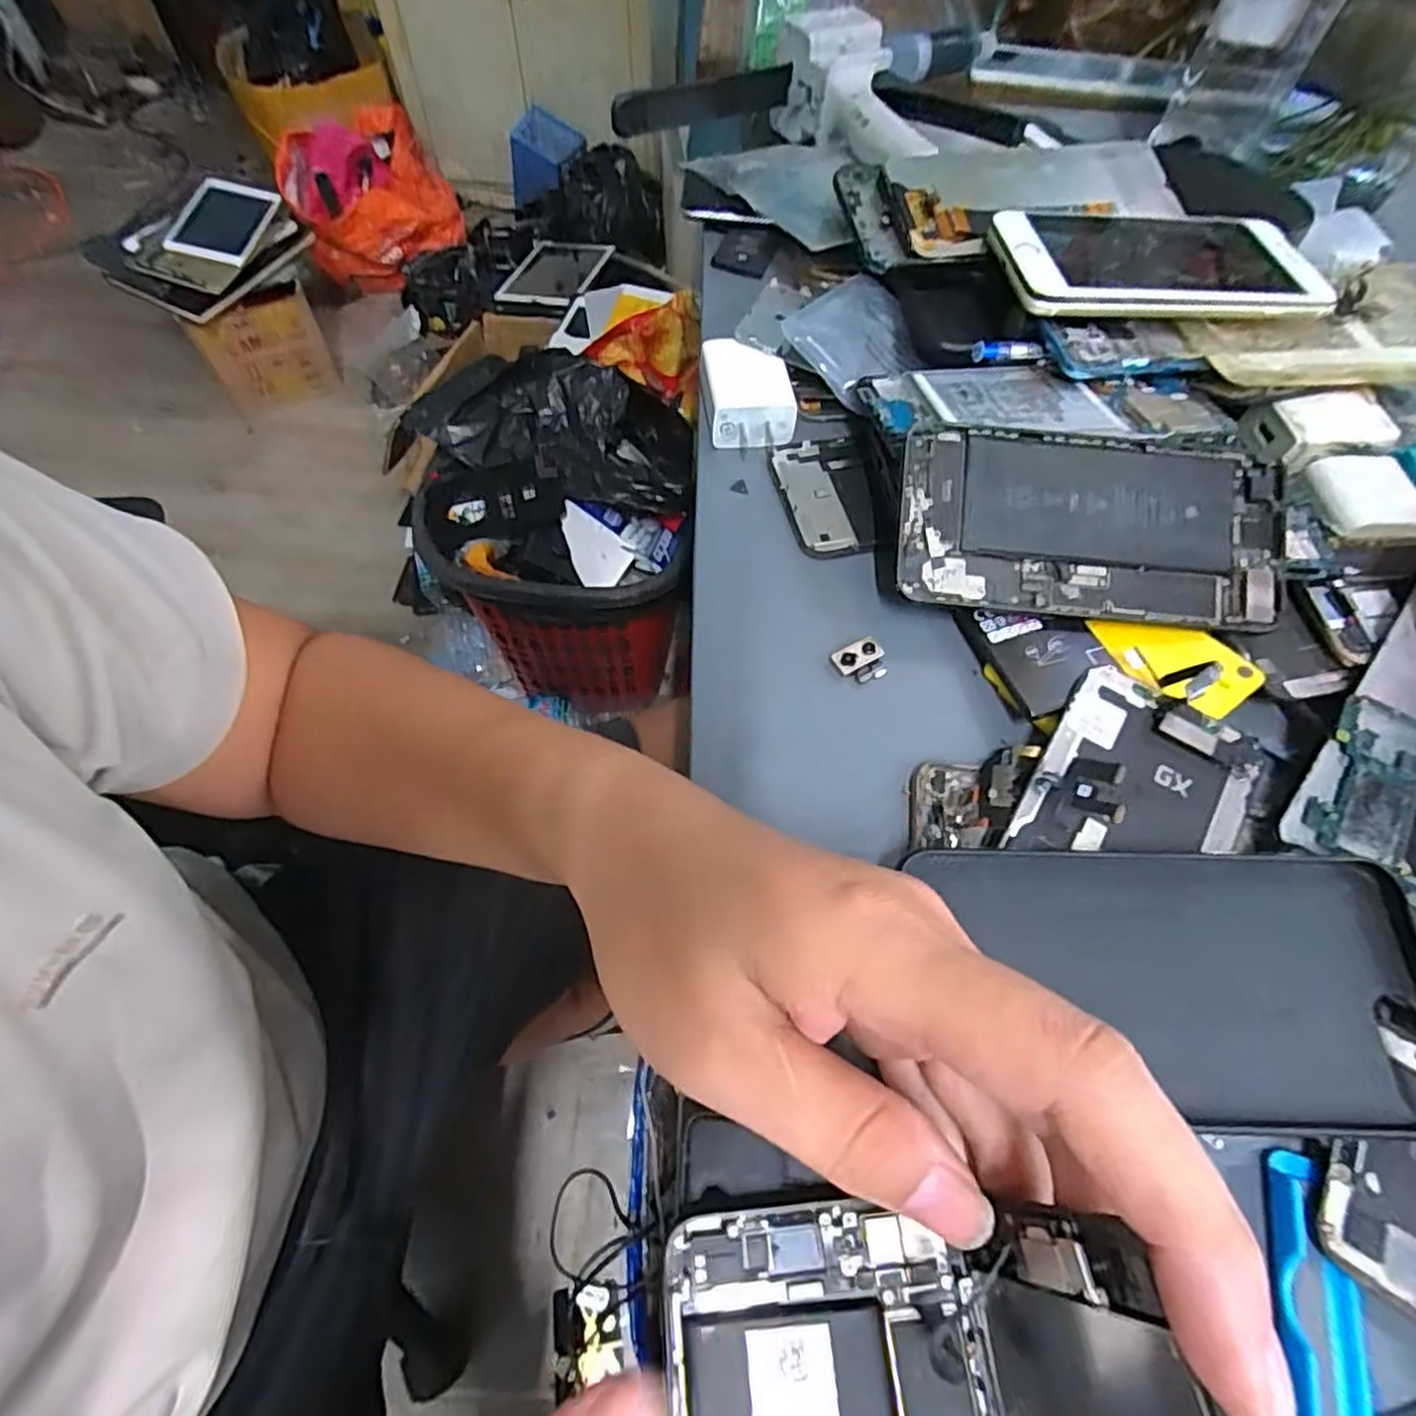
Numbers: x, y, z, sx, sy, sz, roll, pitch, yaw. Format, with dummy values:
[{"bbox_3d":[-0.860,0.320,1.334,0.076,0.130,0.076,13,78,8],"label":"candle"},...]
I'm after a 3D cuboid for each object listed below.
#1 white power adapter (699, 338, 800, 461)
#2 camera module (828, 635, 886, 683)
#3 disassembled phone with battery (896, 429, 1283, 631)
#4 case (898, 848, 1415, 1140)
[{"bbox_3d":[0.018,-0.154,0.344,0.041,0.026,0.048,-9,62,-7],"label":"white power adapter"},{"bbox_3d":[0.062,-0.019,0.286,0.021,0.006,0.017,-17,63,-11],"label":"camera module"},{"bbox_3d":[0.155,-0.074,0.285,0.151,0.004,0.075,5,86,0],"label":"disassembled phone with battery"},{"bbox_3d":[0.146,0.084,0.216,0.148,0.014,0.078,3,61,-1],"label":"case"}]

